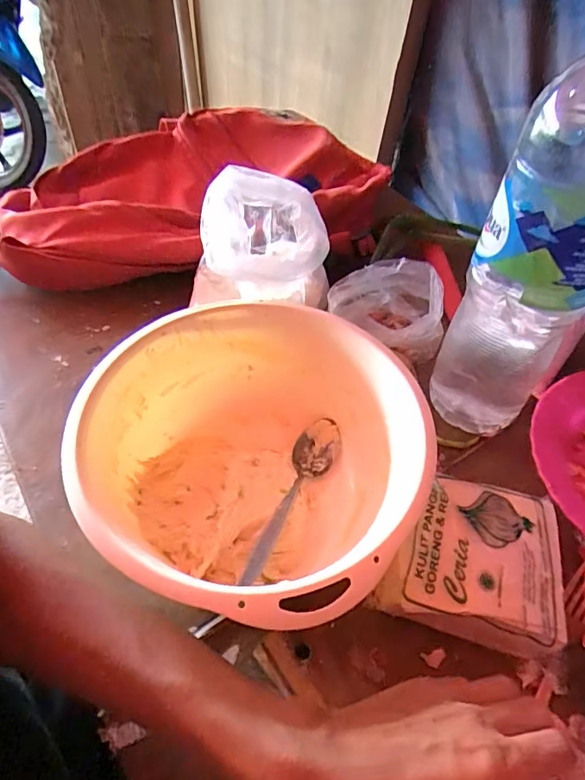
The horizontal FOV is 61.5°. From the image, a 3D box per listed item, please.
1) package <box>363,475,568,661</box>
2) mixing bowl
[{"bbox_3d":[0.131,0.118,0.357,0.119,0.046,0.115,13,51,6],"label":"package"},{"bbox_3d":[-0.029,0.054,0.379,0.238,0.106,0.238,2,51,-3],"label":"mixing bowl"}]

